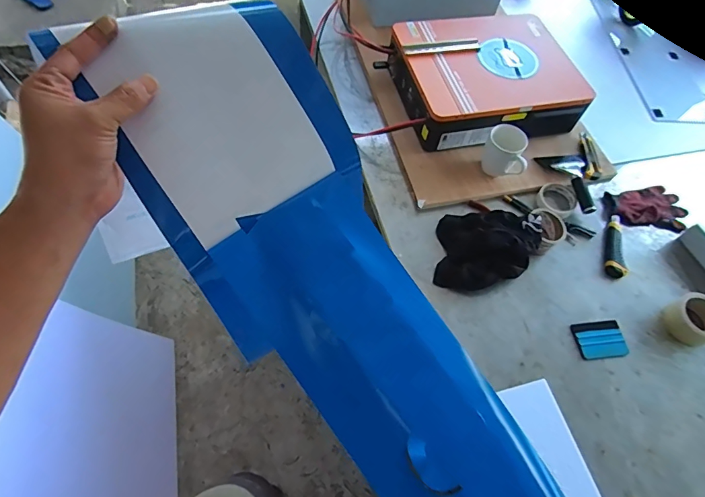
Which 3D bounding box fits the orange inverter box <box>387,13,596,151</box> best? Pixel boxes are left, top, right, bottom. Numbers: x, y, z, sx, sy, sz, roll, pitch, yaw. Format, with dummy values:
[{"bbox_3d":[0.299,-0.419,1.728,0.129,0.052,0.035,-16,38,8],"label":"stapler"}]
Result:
[{"bbox_3d":[0.337,-0.427,1.085,0.435,0.126,0.346,-8,62,-8],"label":"orange inverter box"}]

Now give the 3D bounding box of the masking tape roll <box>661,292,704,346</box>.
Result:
[{"bbox_3d":[0.692,0.143,0.855,0.103,0.046,0.095,2,61,-3],"label":"masking tape roll"}]

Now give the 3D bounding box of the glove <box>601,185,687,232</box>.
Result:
[{"bbox_3d":[0.702,-0.092,1.004,0.192,0.019,0.126,-9,62,-9],"label":"glove"}]

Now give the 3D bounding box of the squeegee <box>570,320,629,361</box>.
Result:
[{"bbox_3d":[0.494,0.180,0.839,0.094,0.015,0.074,-4,61,-6],"label":"squeegee"}]

